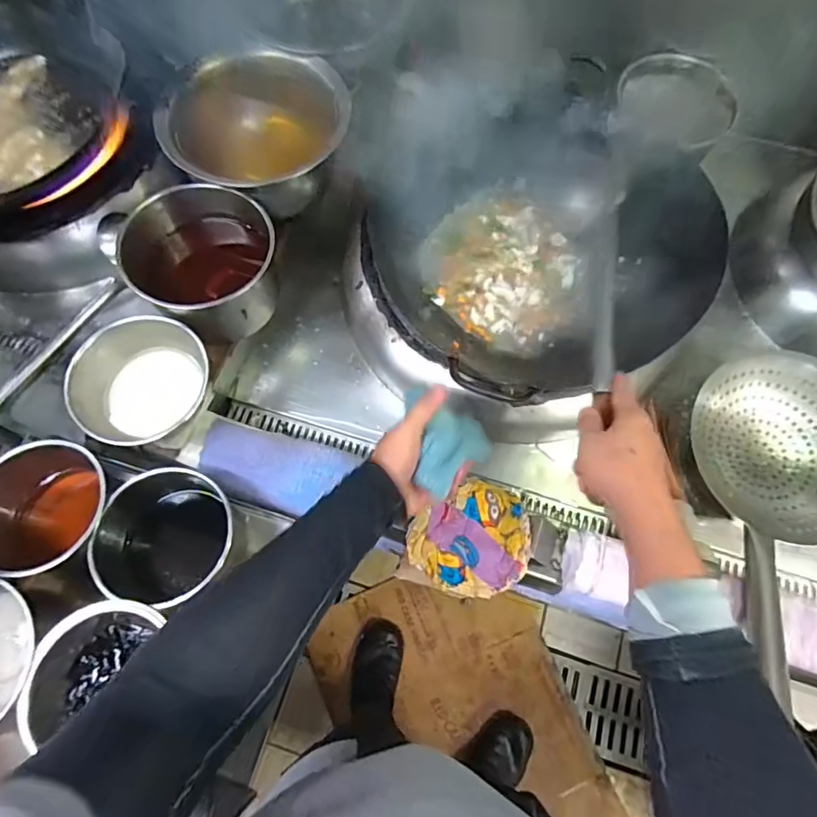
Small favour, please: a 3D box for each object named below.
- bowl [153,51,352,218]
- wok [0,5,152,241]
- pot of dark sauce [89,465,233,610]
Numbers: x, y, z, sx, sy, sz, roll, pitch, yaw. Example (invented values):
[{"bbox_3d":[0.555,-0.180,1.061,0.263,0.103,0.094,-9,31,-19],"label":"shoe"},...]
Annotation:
[{"bbox_3d":[-0.221,-0.402,0.769,0.231,0.121,0.248,0,69,-1],"label":"bowl"},{"bbox_3d":[-0.681,-0.484,0.840,0.425,0.138,0.462,0,69,-1],"label":"wok"},{"bbox_3d":[-0.291,0.167,0.649,0.166,0.139,0.153,0,69,-1],"label":"pot of dark sauce"}]

